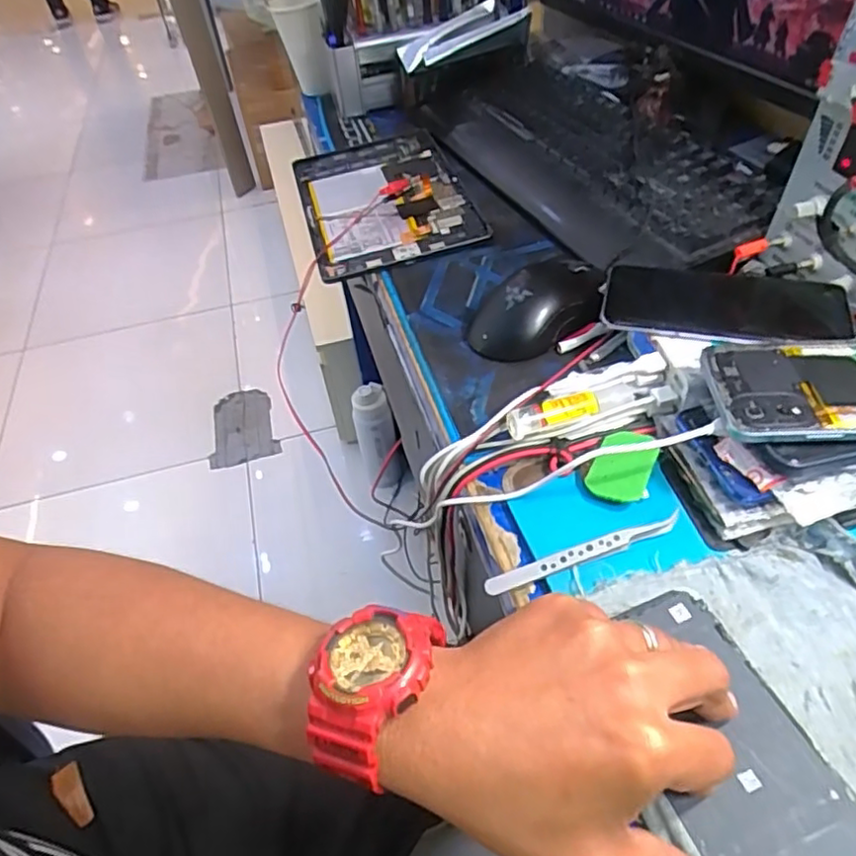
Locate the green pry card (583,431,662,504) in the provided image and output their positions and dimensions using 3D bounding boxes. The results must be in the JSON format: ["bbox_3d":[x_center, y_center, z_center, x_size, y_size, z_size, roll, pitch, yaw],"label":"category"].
[{"bbox_3d":[0.119,0.023,0.384,0.035,0.004,0.047,21,71,20],"label":"green pry card"}]

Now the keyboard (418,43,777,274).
[{"bbox_3d":[0.157,-0.308,0.676,0.218,0.036,0.507,-21,49,-13],"label":"keyboard"}]

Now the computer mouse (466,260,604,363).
[{"bbox_3d":[0.090,-0.094,0.493,0.116,0.034,0.061,-25,50,-17],"label":"computer mouse"}]

